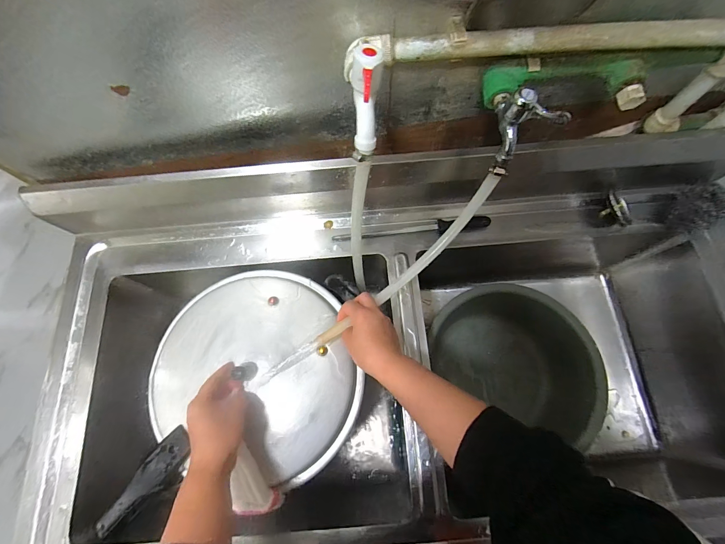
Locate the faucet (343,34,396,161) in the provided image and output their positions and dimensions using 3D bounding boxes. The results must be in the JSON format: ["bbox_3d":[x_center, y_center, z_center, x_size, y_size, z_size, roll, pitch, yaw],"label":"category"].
[{"bbox_3d":[0.011,-0.200,0.344,0.031,0.078,0.136,6,73,3],"label":"faucet"}]

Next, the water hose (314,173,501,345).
[{"bbox_3d":[0.067,-0.007,0.472,0.326,0.065,0.027,-42,76,1],"label":"water hose"}]

